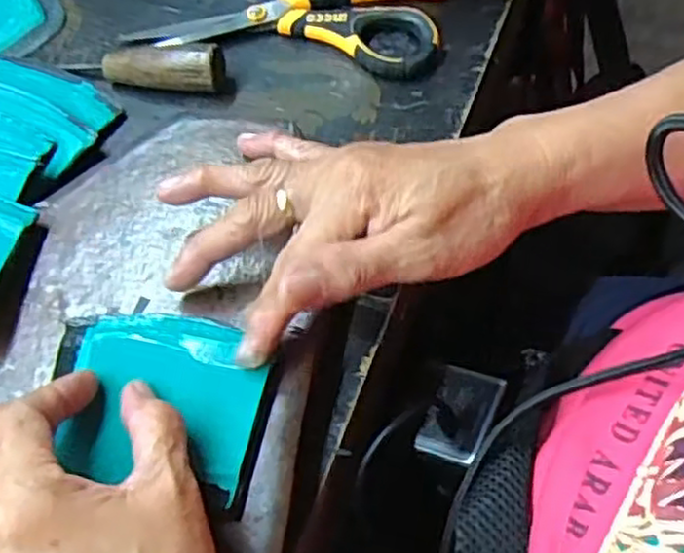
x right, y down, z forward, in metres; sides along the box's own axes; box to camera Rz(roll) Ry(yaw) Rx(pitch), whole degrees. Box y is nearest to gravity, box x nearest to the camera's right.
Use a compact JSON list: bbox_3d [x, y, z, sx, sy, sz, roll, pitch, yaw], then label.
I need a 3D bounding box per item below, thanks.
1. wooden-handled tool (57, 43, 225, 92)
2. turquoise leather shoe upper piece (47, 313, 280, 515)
[{"bbox_3d":[-0.117,-0.121,0.422,0.100,0.025,0.022,7,62,7],"label":"wooden-handled tool"},{"bbox_3d":[-0.078,0.049,0.309,0.096,0.008,0.075,11,63,9],"label":"turquoise leather shoe upper piece"}]

